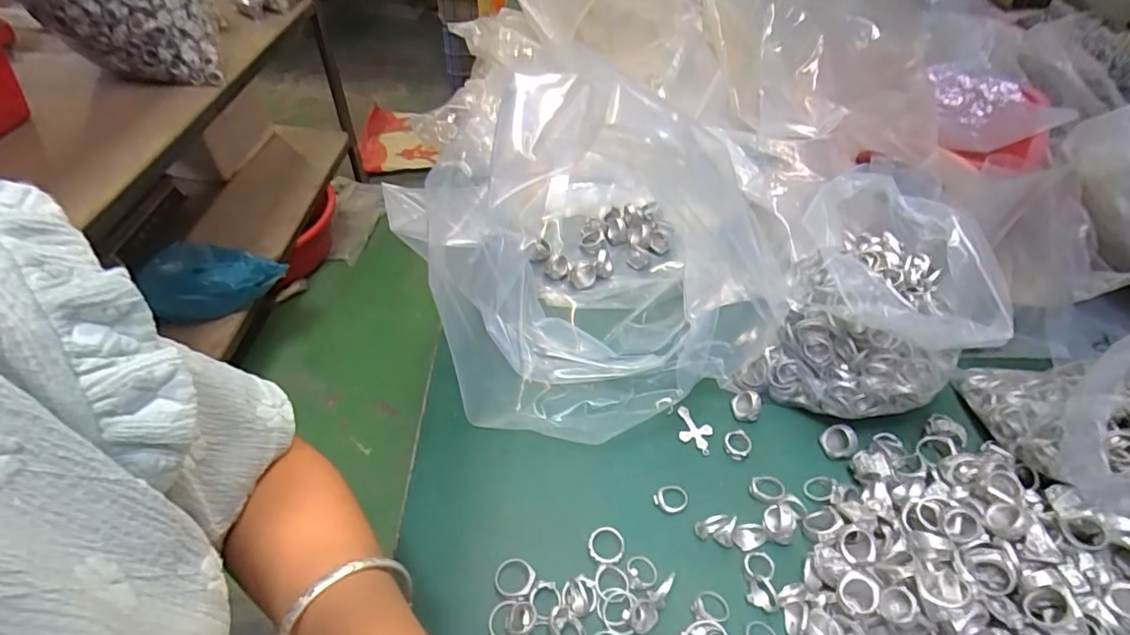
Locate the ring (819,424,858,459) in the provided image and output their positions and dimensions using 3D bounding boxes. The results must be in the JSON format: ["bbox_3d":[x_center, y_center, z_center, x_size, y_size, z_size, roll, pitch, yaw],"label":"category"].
[{"bbox_3d":[0.223,0.101,0.447,0.006,0.029,0.025,19,33,-49],"label":"ring"}]

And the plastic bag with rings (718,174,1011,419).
[{"bbox_3d":[0.249,-0.010,0.448,0.148,0.148,0.156,32,53,23],"label":"plastic bag with rings"}]

